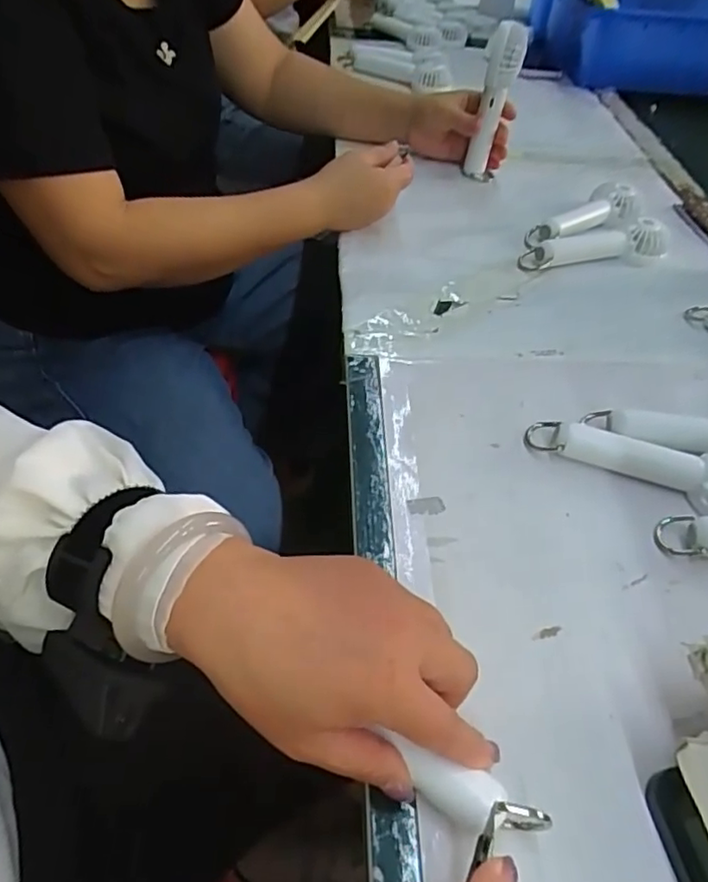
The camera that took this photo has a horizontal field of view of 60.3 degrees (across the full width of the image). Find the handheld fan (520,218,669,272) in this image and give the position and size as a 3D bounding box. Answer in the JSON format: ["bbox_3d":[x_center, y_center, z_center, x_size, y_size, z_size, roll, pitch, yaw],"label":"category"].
[{"bbox_3d":[0.238,-0.195,0.602,0.155,0.030,0.045,-5,49,-10],"label":"handheld fan"}]

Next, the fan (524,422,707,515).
[{"bbox_3d":[0.202,0.018,0.409,0.164,0.031,0.039,17,49,9],"label":"fan"}]

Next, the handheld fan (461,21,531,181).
[{"bbox_3d":[0.149,-0.357,0.656,0.035,0.152,0.036,20,49,12],"label":"handheld fan"}]

